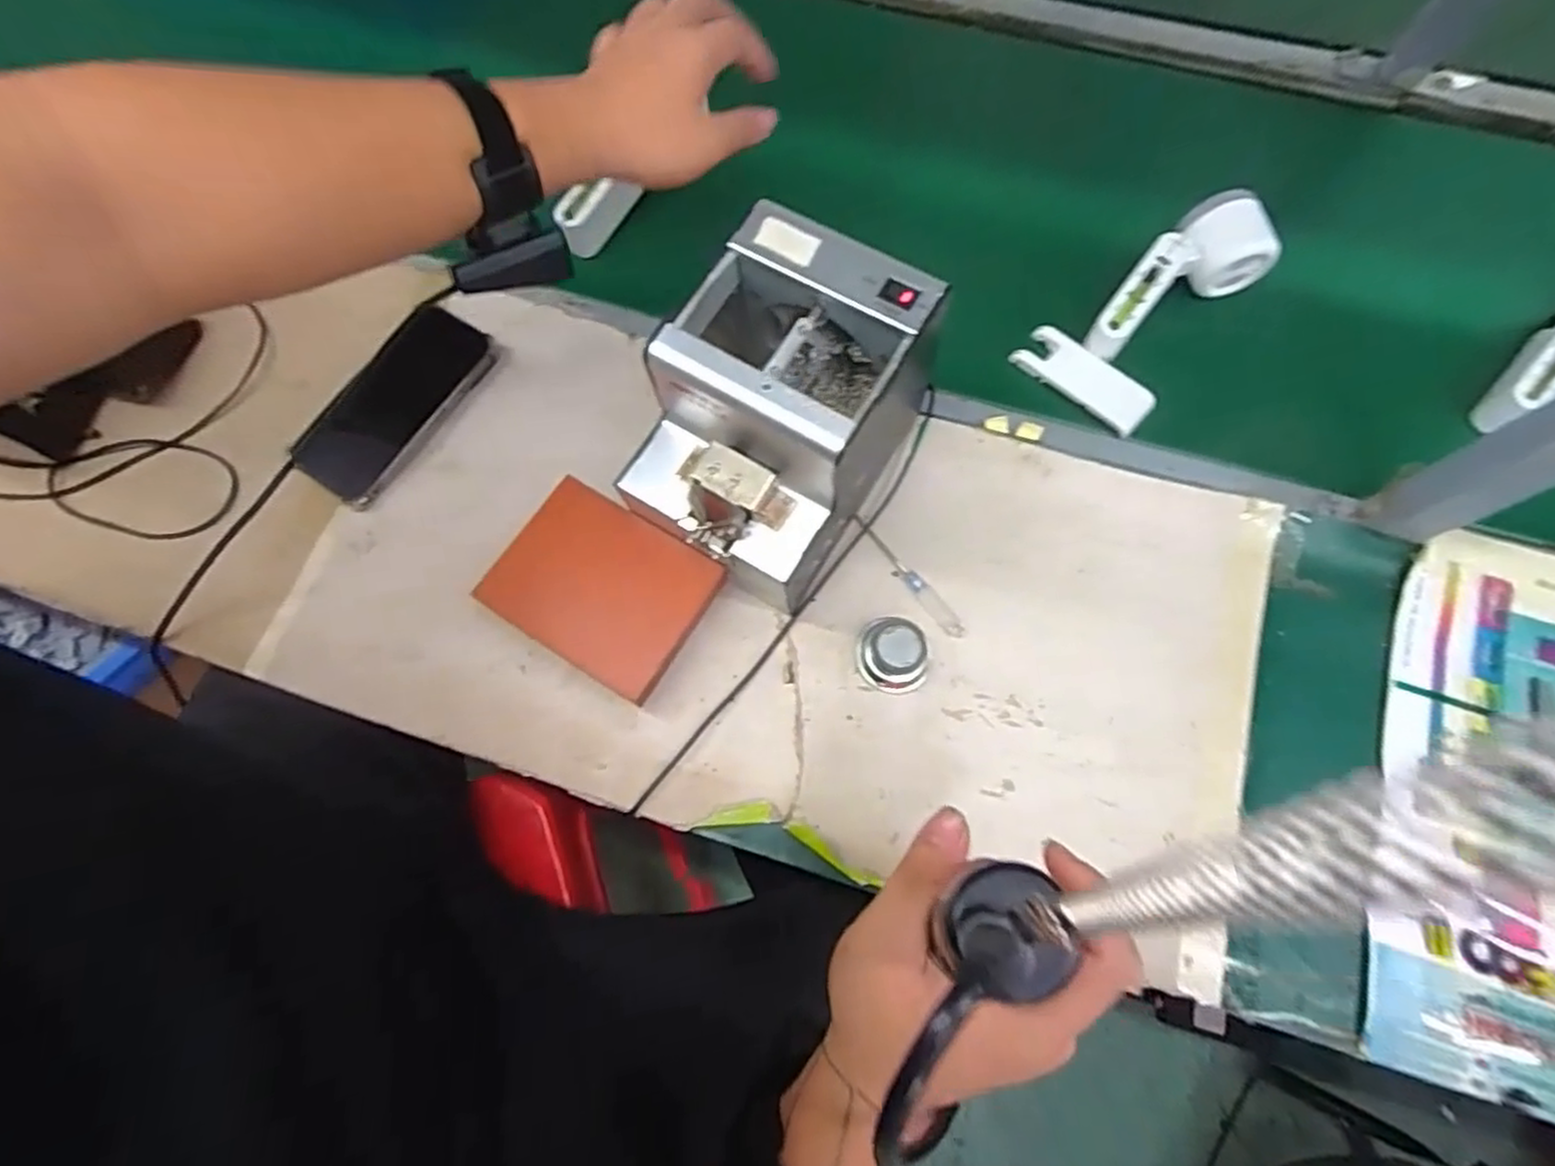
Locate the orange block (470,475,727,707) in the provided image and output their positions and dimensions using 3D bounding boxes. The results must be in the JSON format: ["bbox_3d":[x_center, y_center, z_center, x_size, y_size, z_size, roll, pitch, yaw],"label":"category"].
[{"bbox_3d":[-0.112,0.005,0.470,0.130,0.043,0.098,31,74,10],"label":"orange block"}]

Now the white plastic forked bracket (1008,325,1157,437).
[{"bbox_3d":[0.226,-0.152,0.534,0.102,0.015,0.038,42,77,13],"label":"white plastic forked bracket"}]

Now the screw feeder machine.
[{"bbox_3d":[0.000,-0.096,0.445,0.126,0.148,0.166,32,74,12],"label":"screw feeder machine"}]

